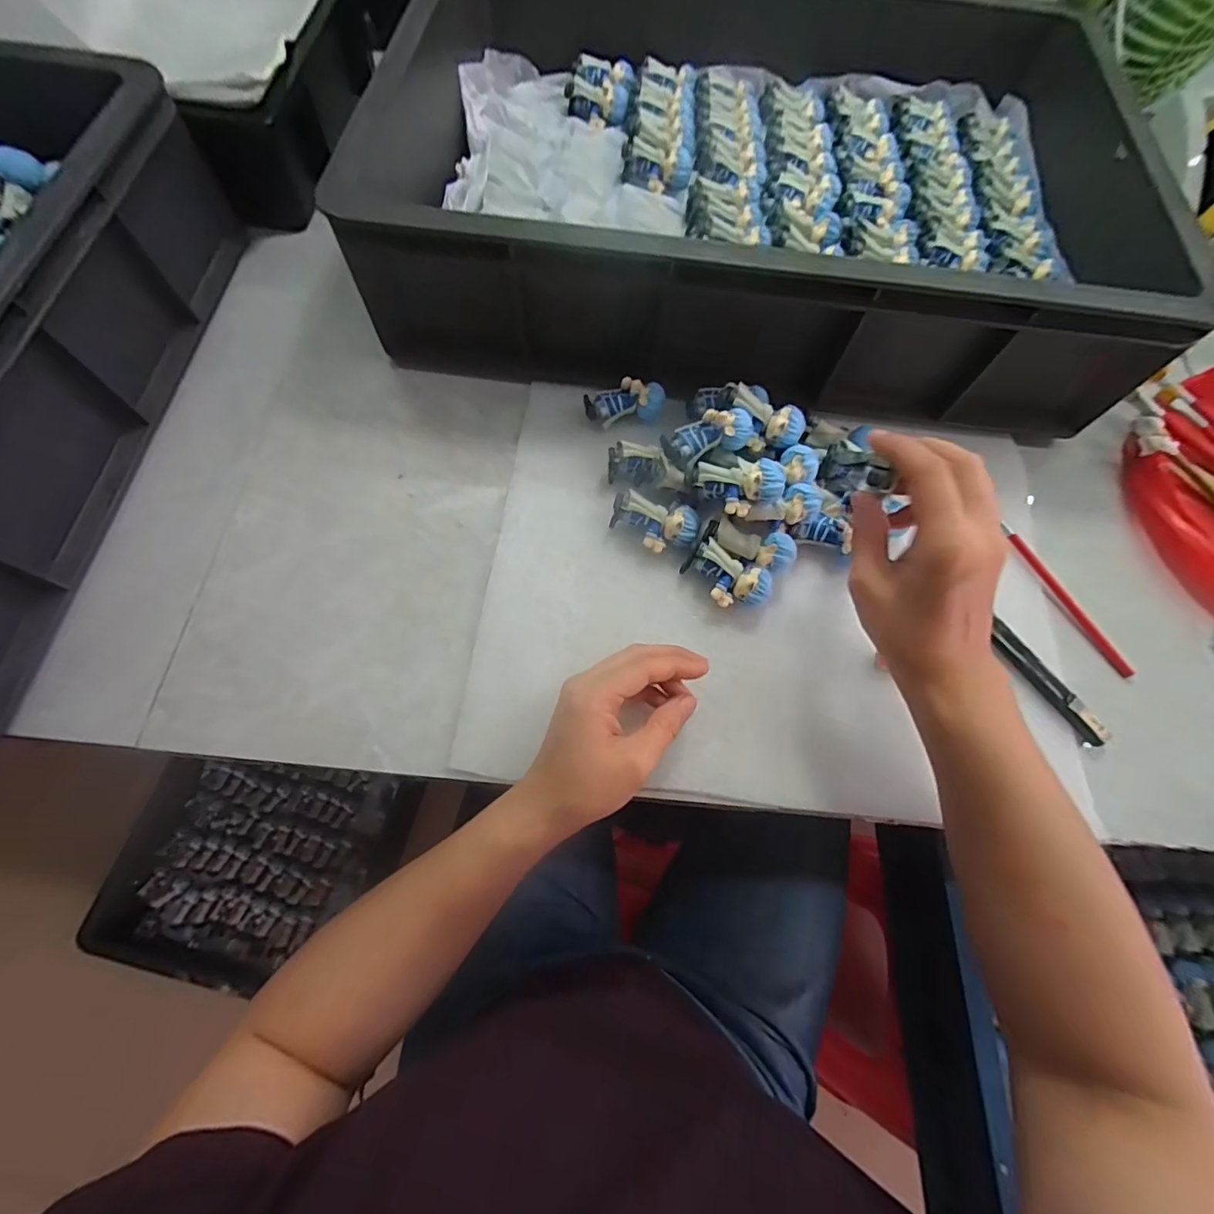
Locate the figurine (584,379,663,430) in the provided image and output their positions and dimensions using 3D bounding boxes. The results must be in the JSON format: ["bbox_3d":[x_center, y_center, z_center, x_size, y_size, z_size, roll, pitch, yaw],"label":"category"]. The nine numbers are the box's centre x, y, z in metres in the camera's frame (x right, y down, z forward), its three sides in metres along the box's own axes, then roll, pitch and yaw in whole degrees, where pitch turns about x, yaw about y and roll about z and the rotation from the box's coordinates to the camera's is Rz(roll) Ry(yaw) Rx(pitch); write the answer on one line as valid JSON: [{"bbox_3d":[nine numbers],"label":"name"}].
[{"bbox_3d":[0.014,-0.159,0.402,0.061,0.033,0.026,-2,69,-4],"label":"figurine"}]

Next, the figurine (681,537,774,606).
[{"bbox_3d":[0.082,-0.018,0.353,0.060,0.031,0.031,27,70,8],"label":"figurine"}]

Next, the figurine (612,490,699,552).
[{"bbox_3d":[0.033,-0.057,0.368,0.061,0.030,0.031,14,69,3],"label":"figurine"}]

